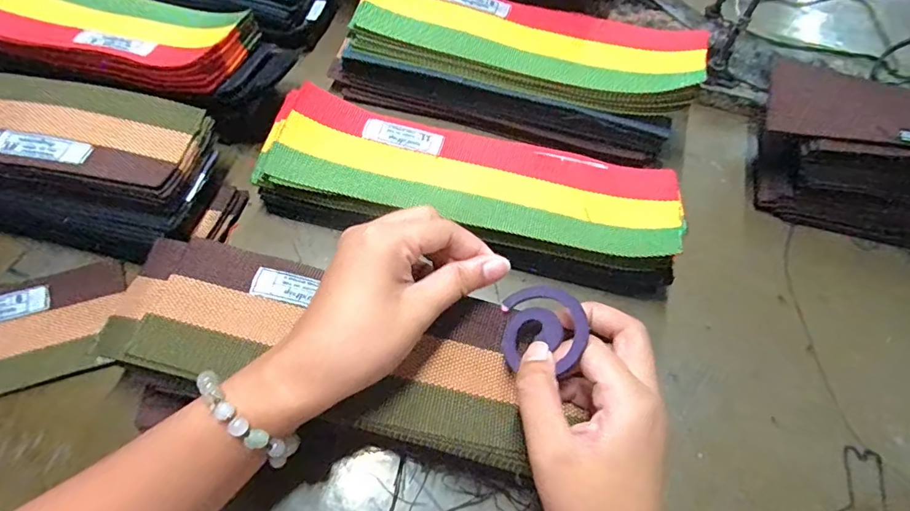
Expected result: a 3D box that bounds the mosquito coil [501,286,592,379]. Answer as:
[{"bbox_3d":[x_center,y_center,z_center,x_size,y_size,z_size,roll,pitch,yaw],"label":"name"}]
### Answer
[{"bbox_3d":[0.047,0.039,0.259,0.045,0.005,0.053,-12,53,23],"label":"mosquito coil"}]

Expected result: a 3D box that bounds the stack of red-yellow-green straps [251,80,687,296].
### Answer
[{"bbox_3d":[0.009,-0.048,0.367,0.307,0.056,0.101,13,63,3],"label":"stack of red-yellow-green straps"}]

